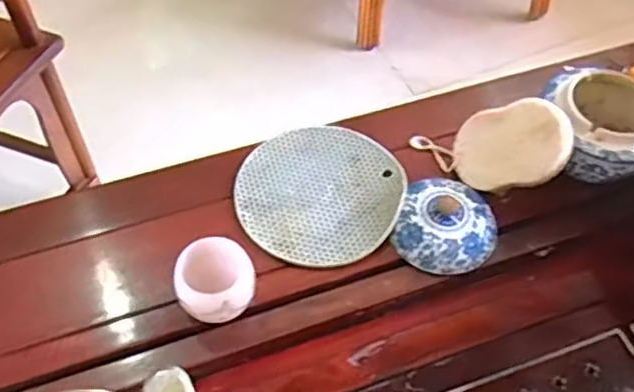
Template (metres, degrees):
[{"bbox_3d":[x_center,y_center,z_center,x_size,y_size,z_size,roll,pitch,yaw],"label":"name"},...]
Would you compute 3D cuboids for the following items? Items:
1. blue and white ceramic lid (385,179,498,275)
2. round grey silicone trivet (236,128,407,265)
[{"bbox_3d":[0.119,0.024,0.599,0.087,0.028,0.089,0,54,0],"label":"blue and white ceramic lid"},{"bbox_3d":[0.003,-0.007,0.635,0.155,0.013,0.159,0,54,0],"label":"round grey silicone trivet"}]

